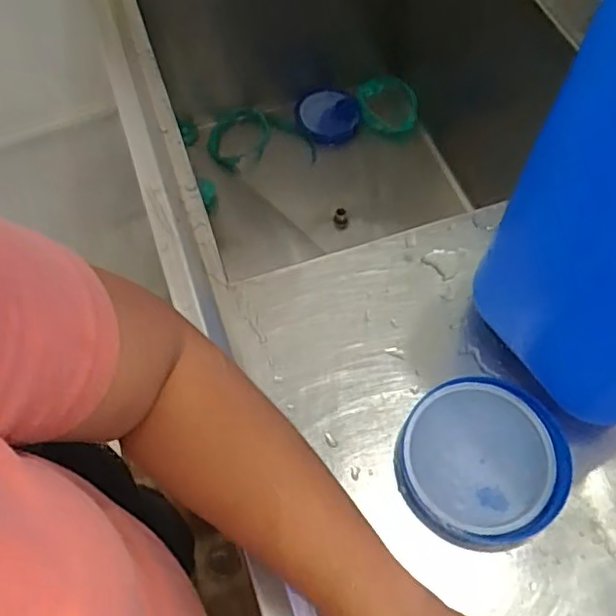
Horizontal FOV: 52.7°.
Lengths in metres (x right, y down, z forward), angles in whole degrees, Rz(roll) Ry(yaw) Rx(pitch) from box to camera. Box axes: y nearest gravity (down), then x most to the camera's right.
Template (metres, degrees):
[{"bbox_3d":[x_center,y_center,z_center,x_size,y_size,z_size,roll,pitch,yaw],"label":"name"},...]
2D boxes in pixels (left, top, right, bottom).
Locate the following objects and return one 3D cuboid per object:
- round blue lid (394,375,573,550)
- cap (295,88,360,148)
[{"bbox_3d":[0.132,0.113,0.469,0.124,0.021,0.118,-1,61,1],"label":"round blue lid"},{"bbox_3d":[0.041,-0.351,1.145,0.118,0.035,0.115,-20,89,-17],"label":"cap"}]

